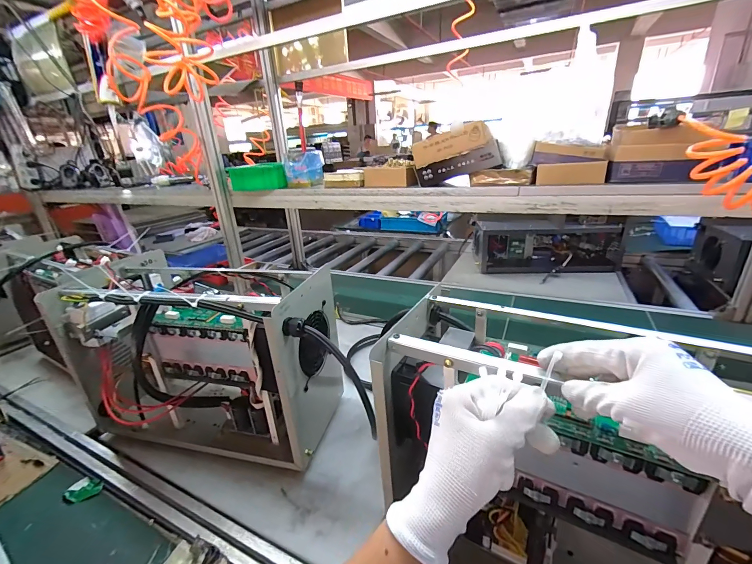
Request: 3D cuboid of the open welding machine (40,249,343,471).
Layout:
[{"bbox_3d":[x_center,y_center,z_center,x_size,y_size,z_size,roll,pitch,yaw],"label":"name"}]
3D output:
[{"bbox_3d":[-0.318,0.132,0.653,0.501,0.306,0.214,3,23,17],"label":"open welding machine"}]

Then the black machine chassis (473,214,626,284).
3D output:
[{"bbox_3d":[0.667,-0.164,1.328,0.521,0.231,0.213,0,22,9],"label":"black machine chassis"}]

